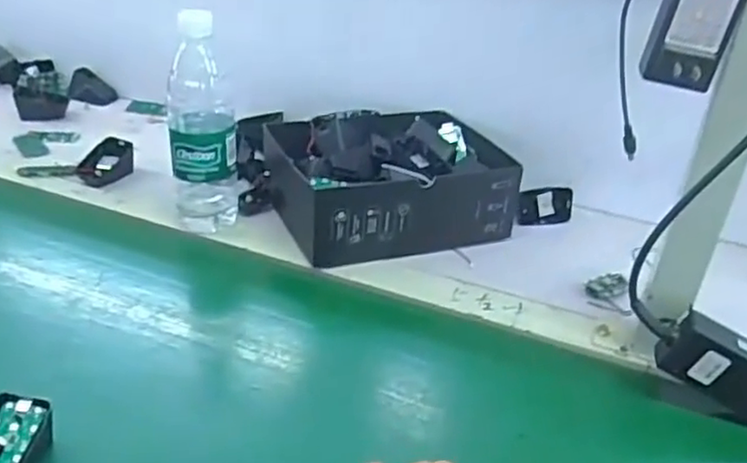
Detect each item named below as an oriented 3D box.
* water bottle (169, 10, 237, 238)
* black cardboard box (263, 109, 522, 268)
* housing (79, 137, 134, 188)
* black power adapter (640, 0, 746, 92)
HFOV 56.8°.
[{"bbox_3d":[-0.177,-0.095,0.716,0.066,0.208,0.064,-2,31,-12],"label":"water bottle"},{"bbox_3d":[0.022,-0.059,0.782,0.254,0.090,0.185,-9,34,-23],"label":"black cardboard box"},{"bbox_3d":[-0.324,-0.084,0.834,0.046,0.037,0.065,29,38,34],"label":"housing"},{"bbox_3d":[0.219,-0.141,0.471,0.052,0.081,0.027,17,33,19],"label":"black power adapter"}]

